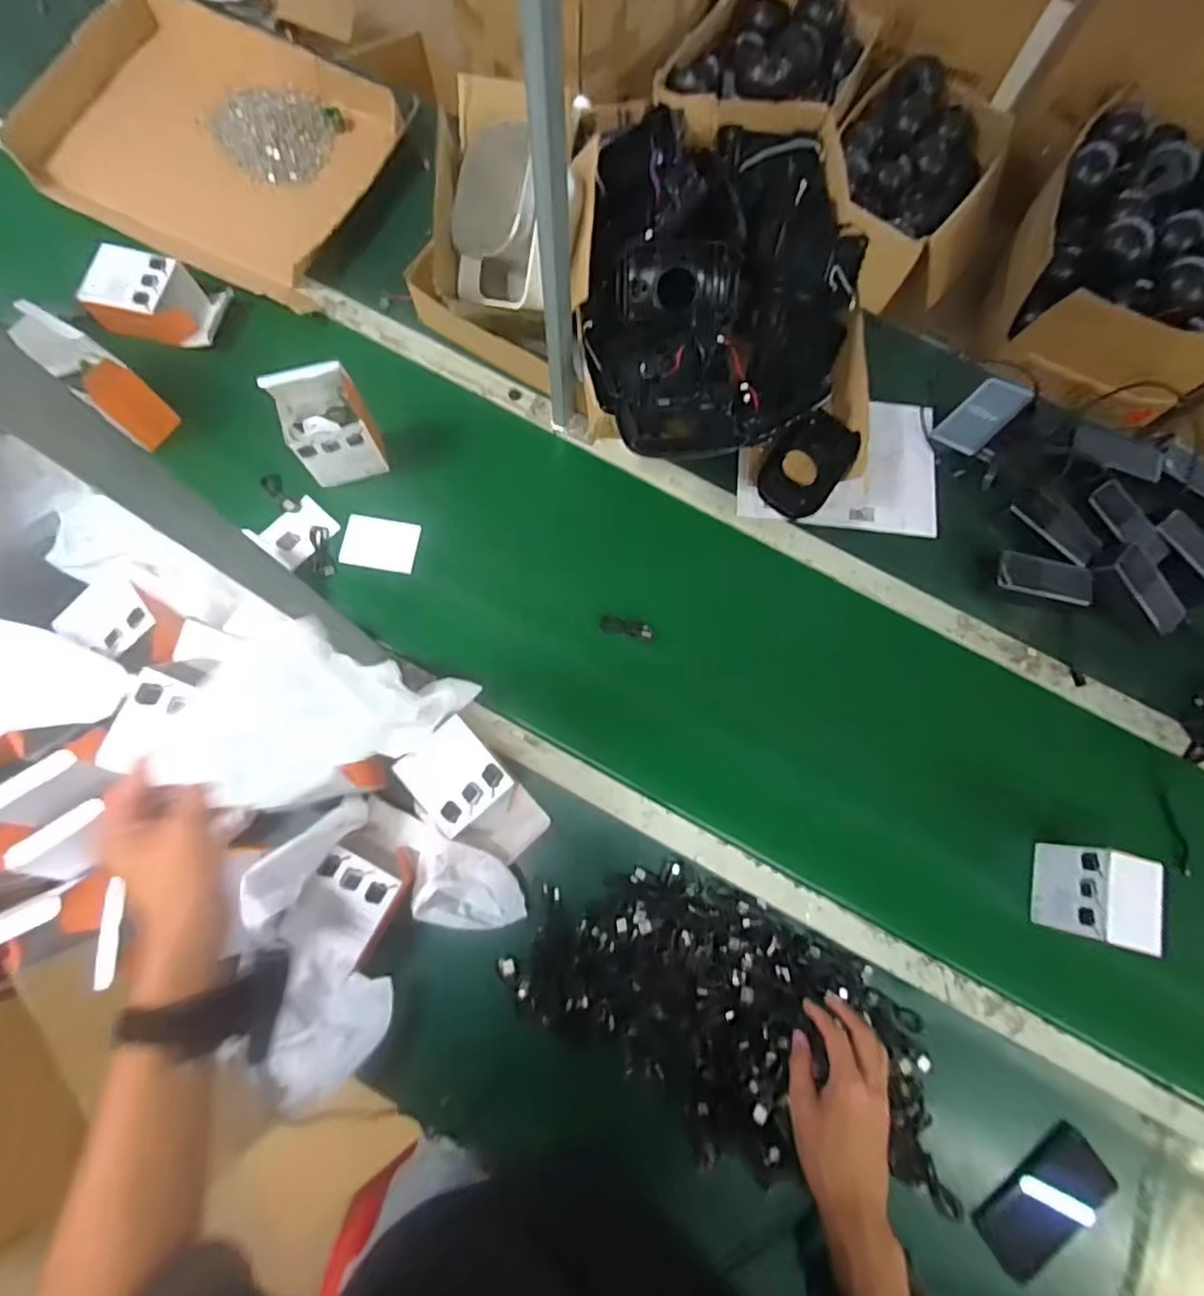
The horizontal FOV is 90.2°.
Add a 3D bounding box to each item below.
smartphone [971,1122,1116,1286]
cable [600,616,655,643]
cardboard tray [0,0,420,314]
[{"bbox_3d":[0.505,0.631,0.683,0.166,0.015,0.084,-32,78,-10],"label":"smartphone"},{"bbox_3d":[0.035,-0.027,0.830,0.075,0.016,0.024,13,75,2],"label":"cable"},{"bbox_3d":[-0.602,-0.792,0.935,0.514,0.072,0.420,22,75,5],"label":"cardboard tray"}]

